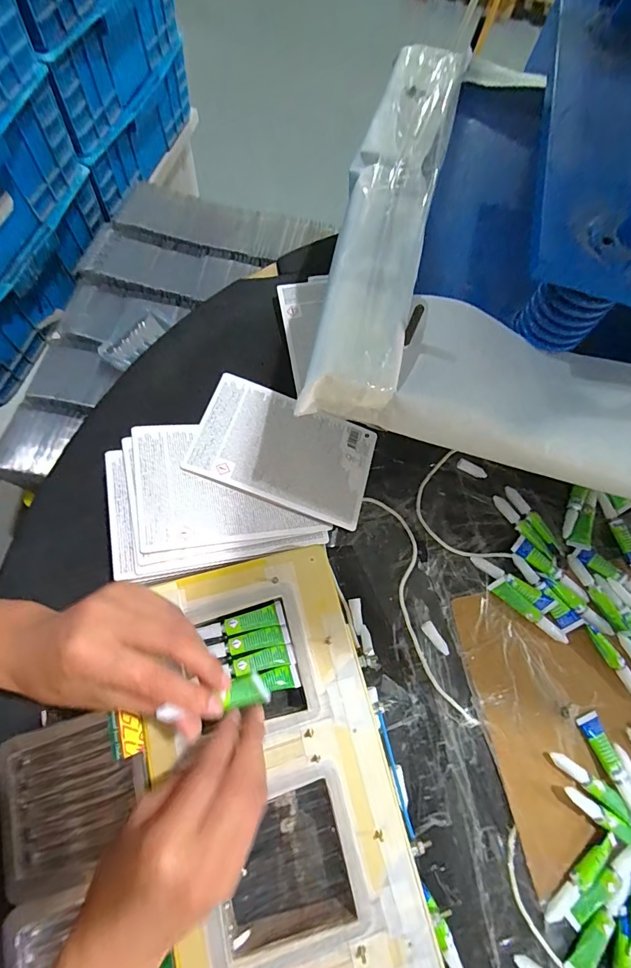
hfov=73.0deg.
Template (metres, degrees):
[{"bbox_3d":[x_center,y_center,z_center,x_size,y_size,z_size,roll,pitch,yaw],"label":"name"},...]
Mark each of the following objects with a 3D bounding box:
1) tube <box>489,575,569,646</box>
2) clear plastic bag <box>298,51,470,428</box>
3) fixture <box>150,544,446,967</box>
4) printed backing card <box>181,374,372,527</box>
[{"bbox_3d":[0.199,0.120,0.397,0.081,0.010,0.015,42,76,10],"label":"tube"},{"bbox_3d":[0.053,-0.202,0.338,0.066,0.044,0.325,14,70,-1],"label":"clear plastic bag"},{"bbox_3d":[-0.018,0.272,0.319,0.170,0.049,0.420,-14,74,-7],"label":"fixture"},{"bbox_3d":[-0.026,-0.034,0.413,0.168,0.006,0.111,21,62,-9],"label":"printed backing card"}]

